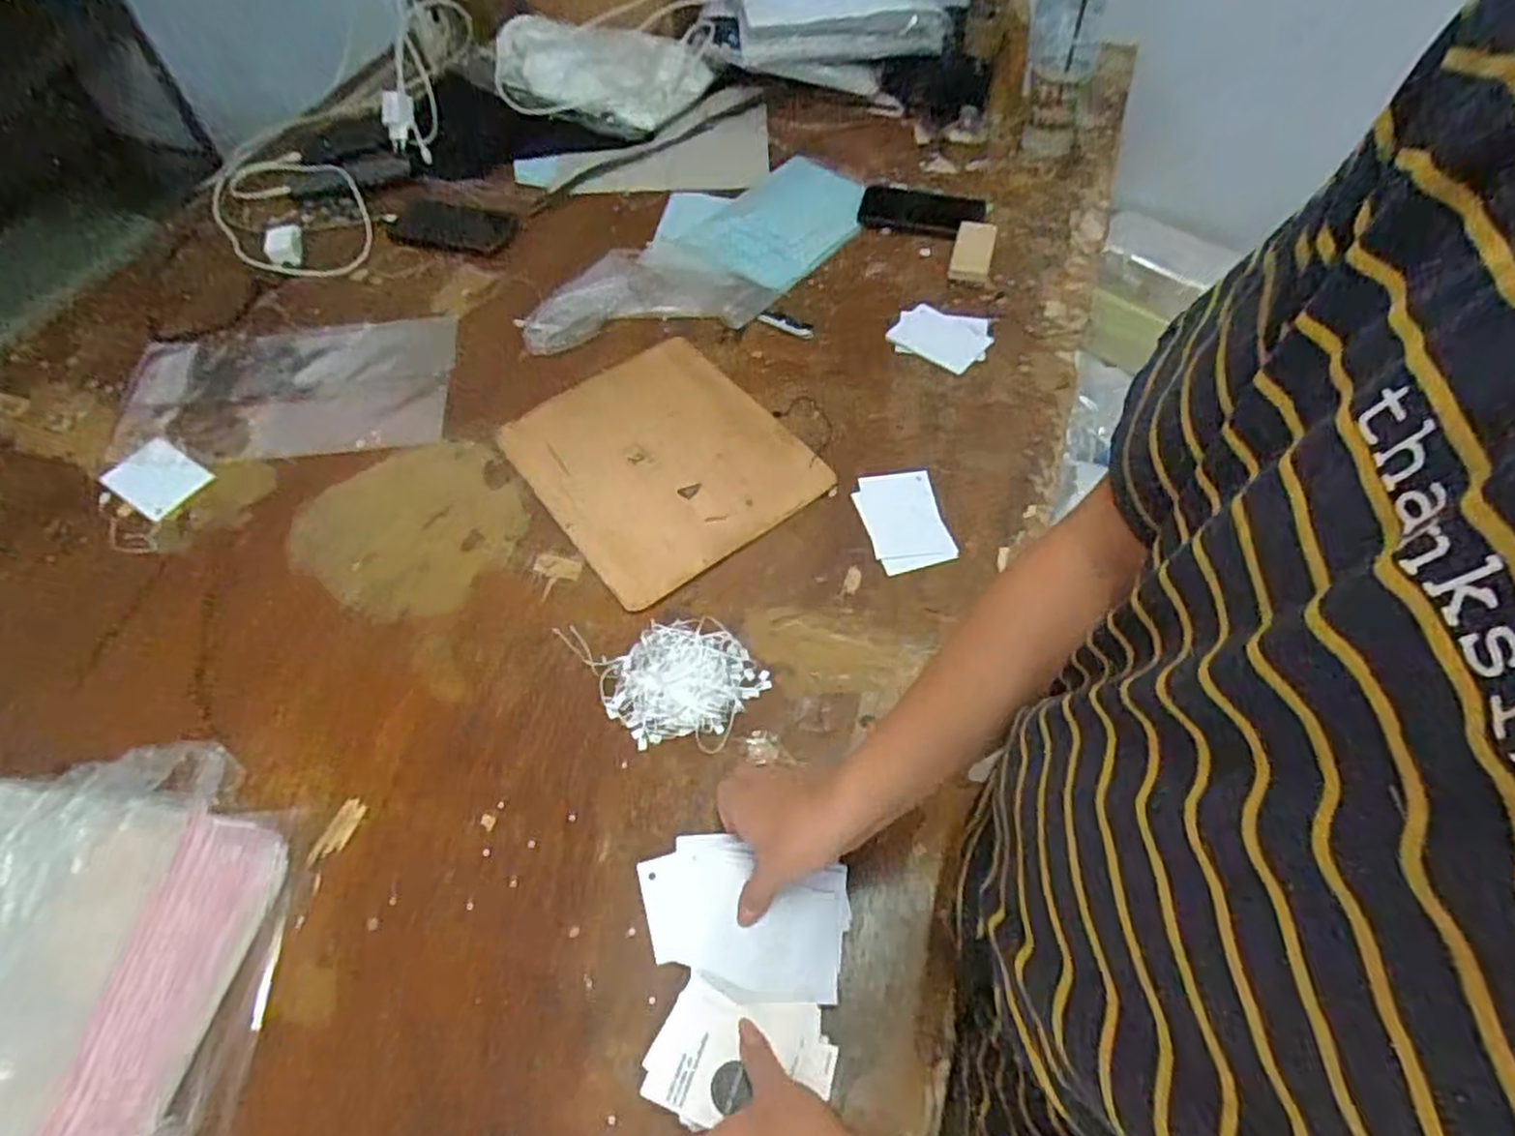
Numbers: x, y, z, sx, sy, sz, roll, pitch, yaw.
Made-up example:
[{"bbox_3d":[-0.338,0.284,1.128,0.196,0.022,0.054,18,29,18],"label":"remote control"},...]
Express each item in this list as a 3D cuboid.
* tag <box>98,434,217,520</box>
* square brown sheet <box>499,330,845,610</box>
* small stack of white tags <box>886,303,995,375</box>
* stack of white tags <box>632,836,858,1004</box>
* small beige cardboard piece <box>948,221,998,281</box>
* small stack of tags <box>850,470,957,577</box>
[{"bbox_3d":[-0.629,-0.095,0.811,0.104,0.006,0.072,29,63,18],"label":"tag"},{"bbox_3d":[-0.099,-0.120,0.803,0.249,0.007,0.281,-33,63,-17],"label":"square brown sheet"},{"bbox_3d":[0.211,-0.267,0.886,0.107,0.009,0.088,23,62,15],"label":"small stack of white tags"},{"bbox_3d":[-0.013,0.248,0.554,0.150,0.016,0.095,14,60,10],"label":"stack of white tags"},{"bbox_3d":[0.262,-0.385,0.941,0.046,0.016,0.103,13,59,9],"label":"small beige cardboard piece"},{"bbox_3d":[0.142,-0.048,0.751,0.074,0.007,0.110,-13,59,-6],"label":"small stack of tags"}]

